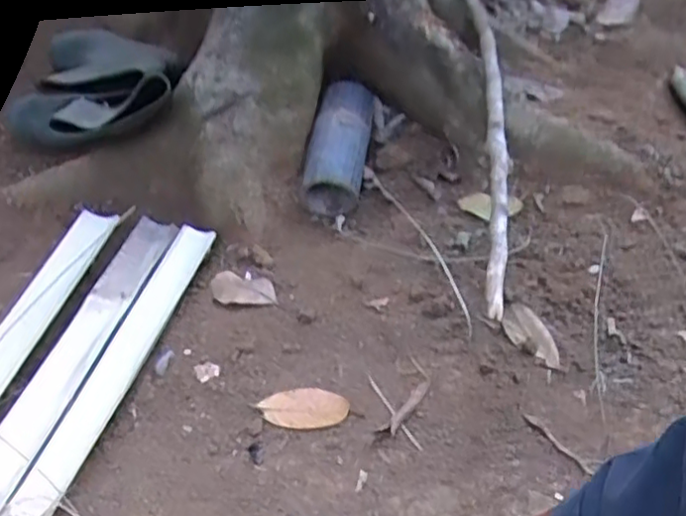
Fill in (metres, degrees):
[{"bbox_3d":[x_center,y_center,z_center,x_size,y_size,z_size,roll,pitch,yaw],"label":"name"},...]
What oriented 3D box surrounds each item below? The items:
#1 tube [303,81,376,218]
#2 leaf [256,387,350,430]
[{"bbox_3d":[-0.002,-0.189,1.099,0.093,0.089,0.242,9,50,6],"label":"tube"},{"bbox_3d":[-0.047,0.179,0.815,0.105,0.008,0.054,5,49,3],"label":"leaf"}]

